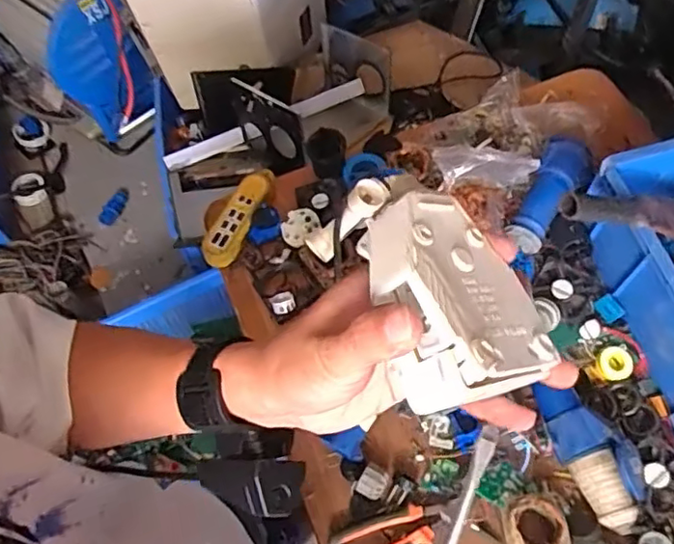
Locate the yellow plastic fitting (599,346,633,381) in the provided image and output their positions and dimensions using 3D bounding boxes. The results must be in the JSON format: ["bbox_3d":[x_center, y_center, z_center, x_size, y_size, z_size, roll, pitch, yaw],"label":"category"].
[{"bbox_3d":[0.396,0.131,0.851,0.044,0.013,0.046,28,68,15],"label":"yellow plastic fitting"}]

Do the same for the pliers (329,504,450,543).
[{"bbox_3d":[0.072,0.351,0.792,0.155,0.019,0.052,-16,64,-6],"label":"pliers"}]

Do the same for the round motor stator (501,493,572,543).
[{"bbox_3d":[0.252,0.333,0.770,0.079,0.056,0.082,-6,63,-1],"label":"round motor stator"}]

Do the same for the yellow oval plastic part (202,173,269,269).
[{"bbox_3d":[-0.167,-0.088,1.004,0.057,0.029,0.175,24,67,13],"label":"yellow oval plastic part"}]

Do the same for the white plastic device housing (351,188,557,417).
[{"bbox_3d":[0.046,0.009,0.262,0.061,0.042,0.097,2,55,-39],"label":"white plastic device housing"}]

